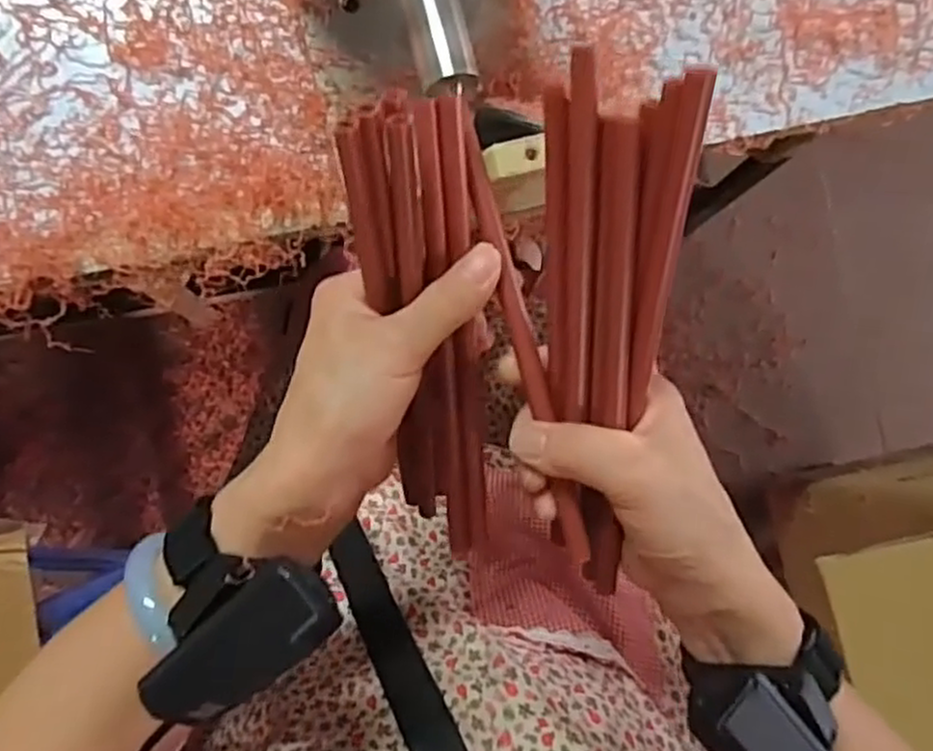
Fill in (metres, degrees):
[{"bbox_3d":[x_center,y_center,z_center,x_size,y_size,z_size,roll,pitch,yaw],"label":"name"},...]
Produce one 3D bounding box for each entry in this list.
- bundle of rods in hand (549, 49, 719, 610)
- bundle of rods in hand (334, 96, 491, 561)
[{"bbox_3d":[0.054,-0.008,0.294,0.045,0.032,0.211,-2,116,-4],"label":"bundle of rods in hand"},{"bbox_3d":[-0.016,-0.014,0.324,0.048,0.045,0.201,-7,118,-4],"label":"bundle of rods in hand"}]

